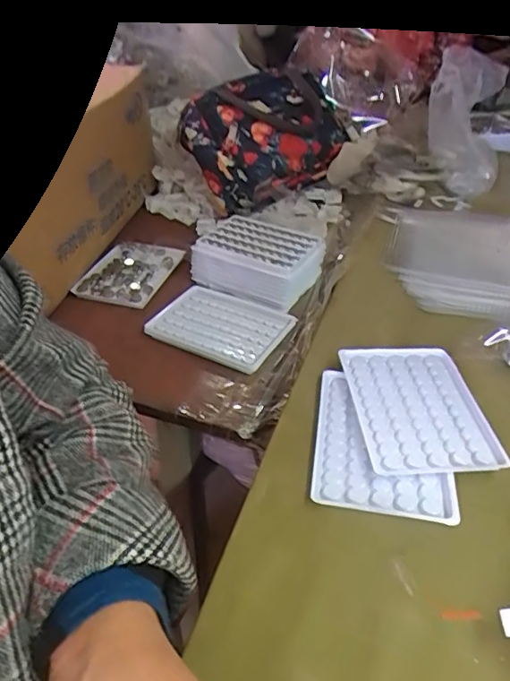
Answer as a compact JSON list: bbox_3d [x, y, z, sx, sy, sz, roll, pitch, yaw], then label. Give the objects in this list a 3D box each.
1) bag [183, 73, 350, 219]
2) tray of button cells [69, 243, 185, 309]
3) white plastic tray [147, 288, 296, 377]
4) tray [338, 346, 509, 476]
[{"bbox_3d":[0.018,-0.282,0.765,0.158,0.136,0.220,24,43,26],"label":"bag"},{"bbox_3d":[-0.150,-0.081,0.646,0.093,0.013,0.118,10,38,16],"label":"tray of button cells"},{"bbox_3d":[-0.036,-0.015,0.562,0.133,0.011,0.094,21,42,23],"label":"white plastic tray"},{"bbox_3d":[0.121,0.050,0.413,0.090,0.020,0.123,-4,36,-3],"label":"tray"}]

